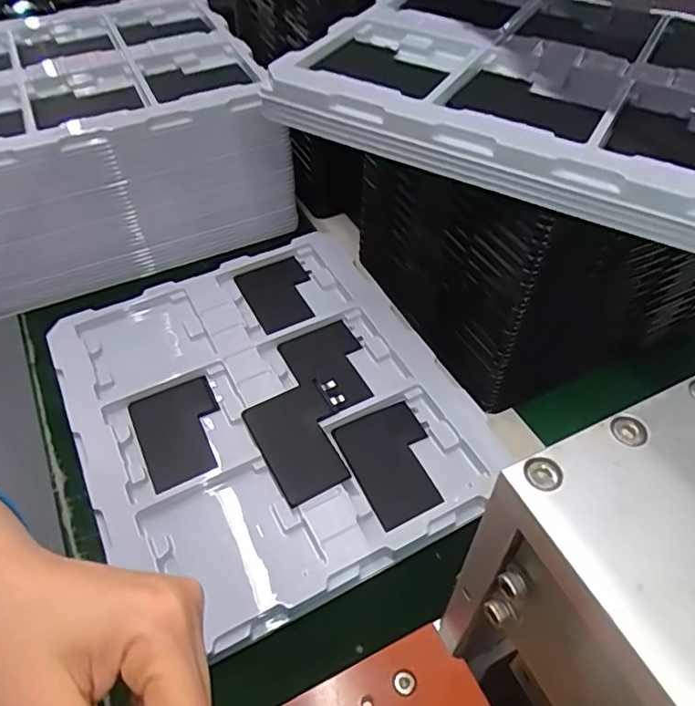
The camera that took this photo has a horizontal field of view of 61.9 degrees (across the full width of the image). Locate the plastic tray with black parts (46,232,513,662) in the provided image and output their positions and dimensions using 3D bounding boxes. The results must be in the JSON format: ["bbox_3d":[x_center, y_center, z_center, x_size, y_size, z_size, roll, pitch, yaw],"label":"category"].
[{"bbox_3d":[-0.067,0.032,0.456,0.272,0.034,0.308,-22,54,-18],"label":"plastic tray with black parts"}]

